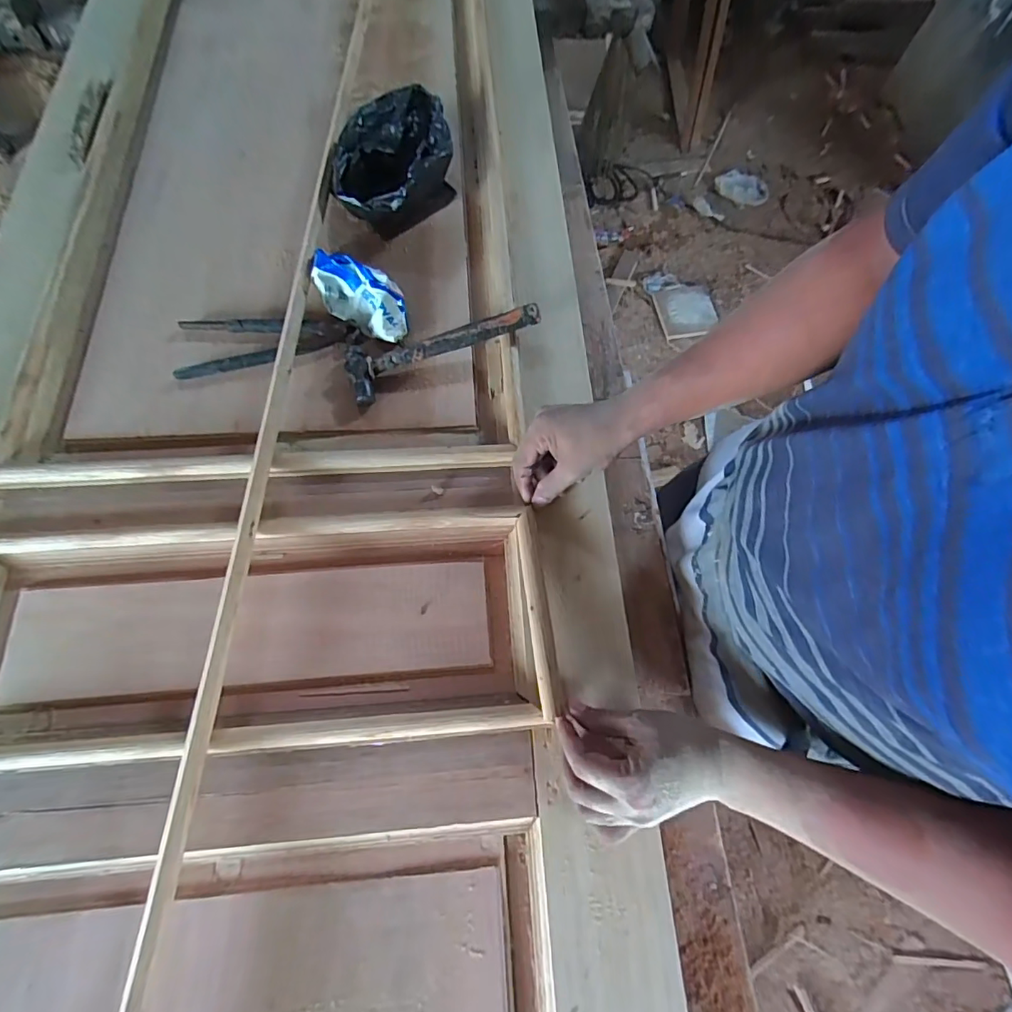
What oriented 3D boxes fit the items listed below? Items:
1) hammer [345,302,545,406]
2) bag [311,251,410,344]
[{"bbox_3d":[-0.077,-0.198,0.623,0.238,0.048,0.078,-19,70,-10],"label":"hammer"},{"bbox_3d":[-0.183,-0.266,0.638,0.142,0.056,0.075,22,69,6],"label":"bag"}]

